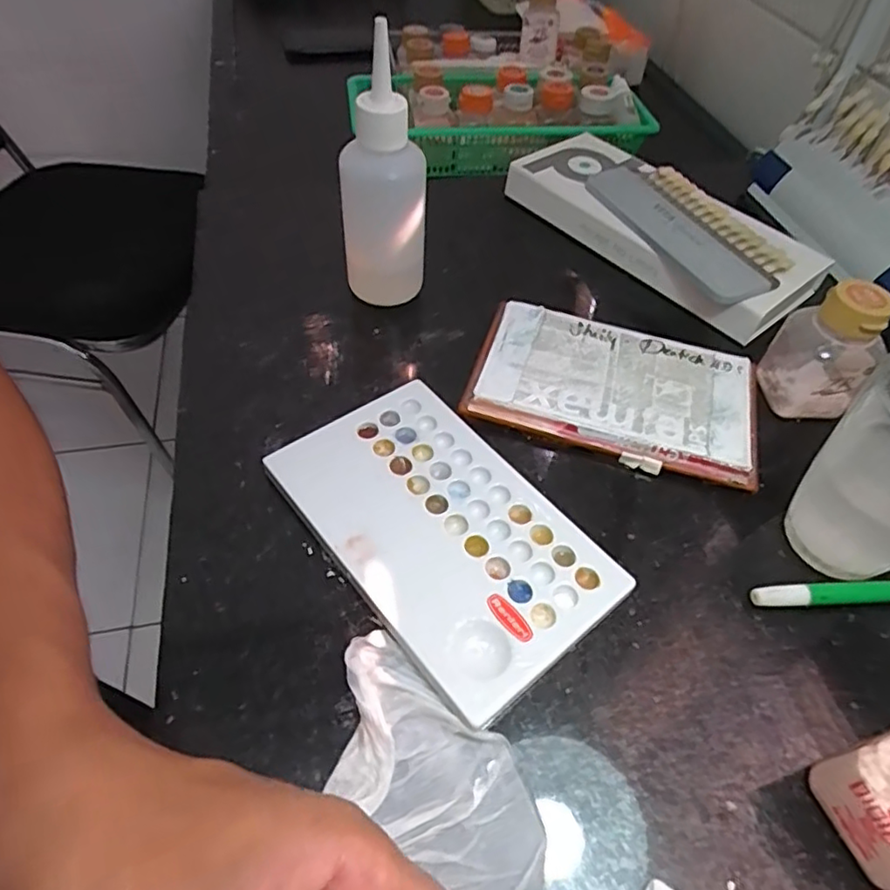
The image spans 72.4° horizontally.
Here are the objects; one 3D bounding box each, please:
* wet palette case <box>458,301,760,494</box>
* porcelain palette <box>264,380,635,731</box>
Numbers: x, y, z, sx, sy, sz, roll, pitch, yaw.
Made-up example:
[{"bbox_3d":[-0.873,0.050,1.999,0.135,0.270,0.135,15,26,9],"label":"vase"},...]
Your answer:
[{"bbox_3d":[0.093,-0.032,0.334,0.151,0.015,0.089,16,53,9],"label":"wet palette case"},{"bbox_3d":[-0.002,0.037,0.276,0.094,0.013,0.152,-33,60,-26],"label":"porcelain palette"}]

